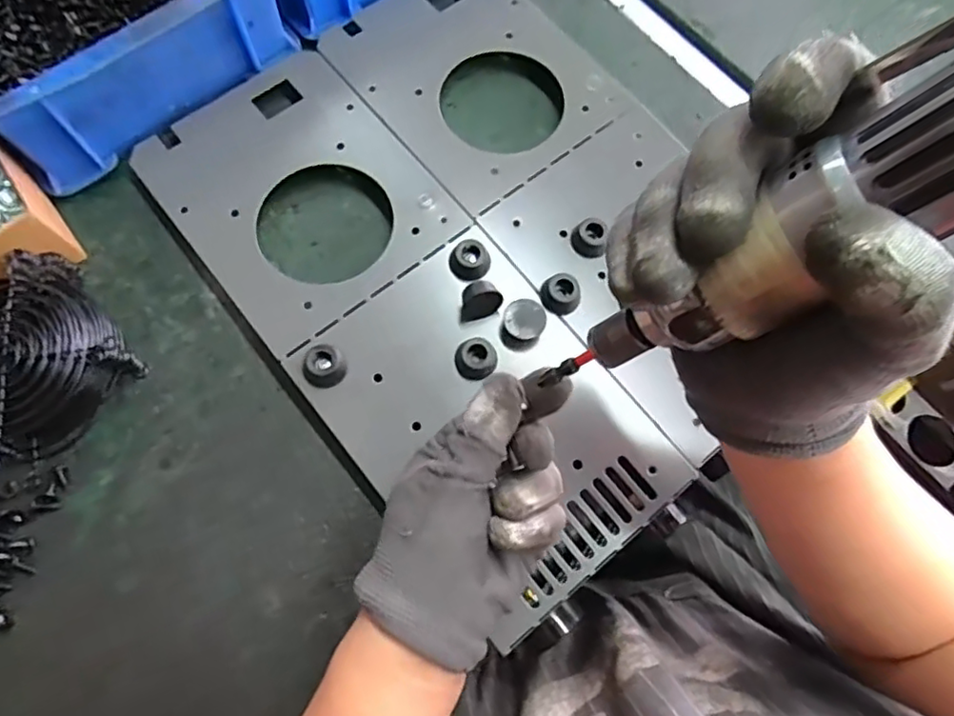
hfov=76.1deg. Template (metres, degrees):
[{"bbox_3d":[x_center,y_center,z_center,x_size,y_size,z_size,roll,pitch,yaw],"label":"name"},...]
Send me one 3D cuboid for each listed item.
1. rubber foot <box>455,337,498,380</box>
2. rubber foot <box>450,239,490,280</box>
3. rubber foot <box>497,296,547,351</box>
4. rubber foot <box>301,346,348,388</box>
[{"bbox_3d":[0.000,0.000,0.359,0.024,0.011,0.021,-17,74,-7],"label":"rubber foot"},{"bbox_3d":[-0.004,-0.060,0.375,0.024,0.016,0.020,-4,73,-3],"label":"rubber foot"},{"bbox_3d":[0.027,-0.020,0.361,0.025,0.017,0.028,21,73,5],"label":"rubber foot"},{"bbox_3d":[-0.088,0.005,0.352,0.022,0.013,0.022,1,72,-2],"label":"rubber foot"}]

